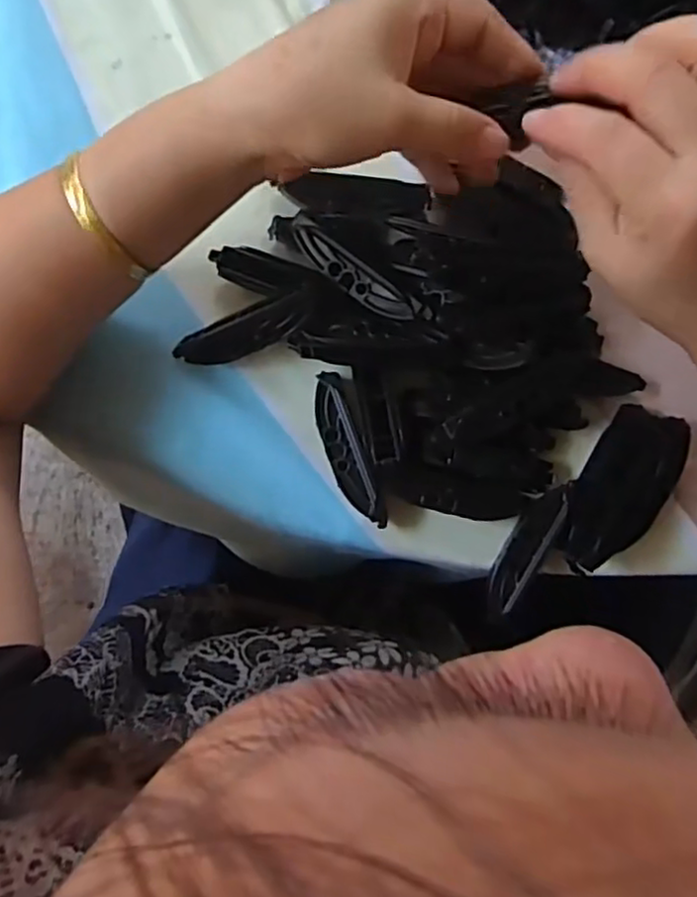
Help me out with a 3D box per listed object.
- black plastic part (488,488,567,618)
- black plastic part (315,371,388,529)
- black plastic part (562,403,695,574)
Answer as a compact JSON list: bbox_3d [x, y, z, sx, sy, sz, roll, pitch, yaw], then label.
[{"bbox_3d":[0.088,0.049,0.335,0.017,0.006,0.067,29,87,0],"label":"black plastic part"},{"bbox_3d":[-0.001,0.001,0.337,0.018,0.012,0.079,-18,88,-2],"label":"black plastic part"},{"bbox_3d":[0.138,0.022,0.333,0.038,0.023,0.088,30,87,0],"label":"black plastic part"}]

